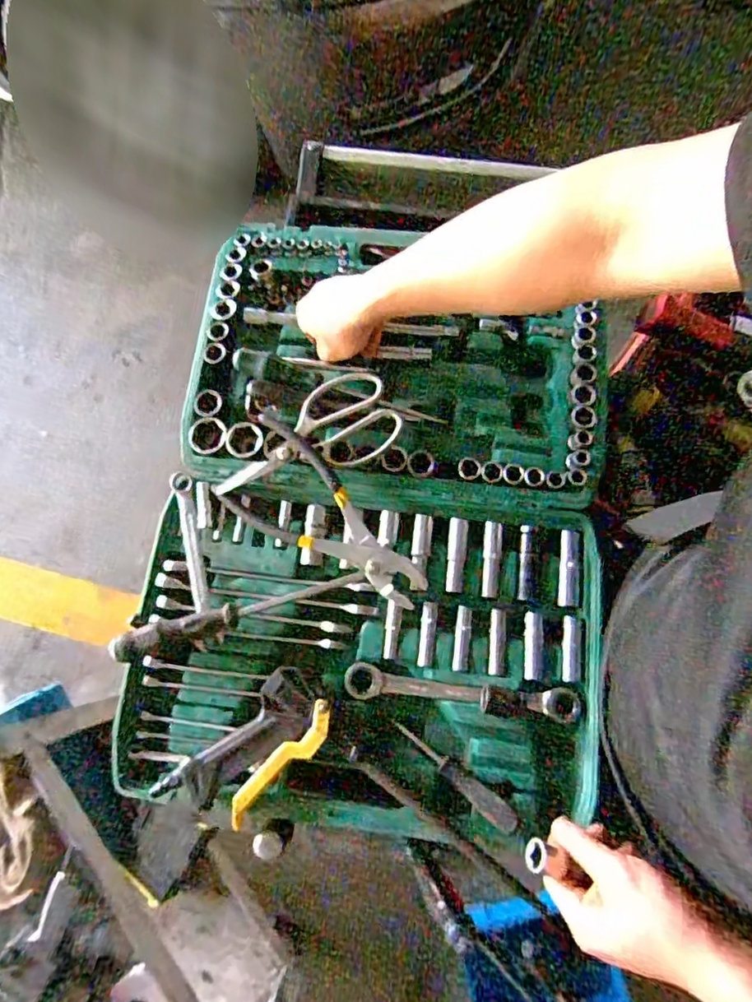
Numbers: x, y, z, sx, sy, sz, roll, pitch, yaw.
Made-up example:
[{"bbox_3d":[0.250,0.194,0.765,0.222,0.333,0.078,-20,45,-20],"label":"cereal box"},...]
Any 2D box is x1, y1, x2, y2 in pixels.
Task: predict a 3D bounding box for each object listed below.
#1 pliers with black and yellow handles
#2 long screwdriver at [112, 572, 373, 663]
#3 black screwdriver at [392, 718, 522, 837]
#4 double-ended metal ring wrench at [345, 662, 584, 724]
[{"bbox_3d":[-0.051,0.020,0.556,0.239,0.037,0.110,37,80,9],"label":"pliers with black and yellow handles"},{"bbox_3d":[-0.135,0.111,0.540,0.245,0.029,0.028,-16,77,-12],"label":"long screwdriver"},{"bbox_3d":[0.071,0.257,0.501,0.134,0.021,0.019,36,80,9],"label":"black screwdriver"},{"bbox_3d":[0.086,0.191,0.533,0.230,0.008,0.033,5,77,3],"label":"double-ended metal ring wrench"}]

